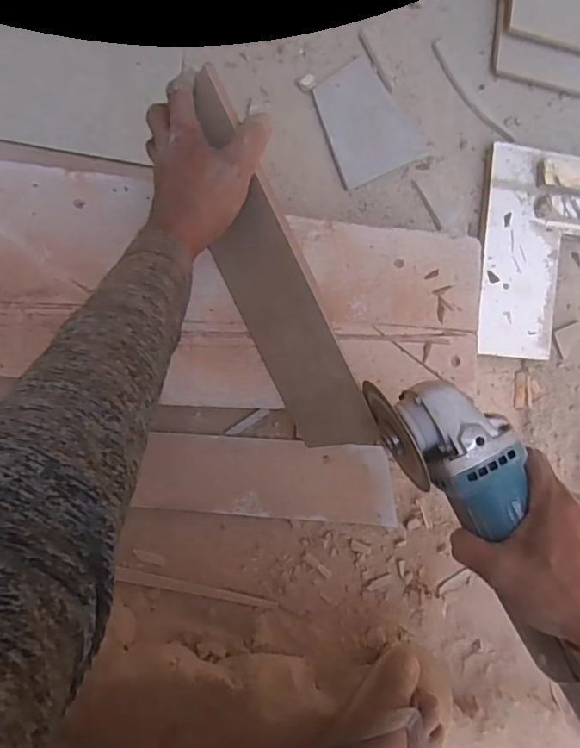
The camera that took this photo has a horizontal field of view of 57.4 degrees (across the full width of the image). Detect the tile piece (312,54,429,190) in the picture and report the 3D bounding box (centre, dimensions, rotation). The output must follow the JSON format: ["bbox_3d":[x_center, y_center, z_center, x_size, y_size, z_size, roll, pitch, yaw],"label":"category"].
[{"bbox_3d":[0.089,-0.298,0.626,0.109,0.011,0.128,-27,94,-10],"label":"tile piece"}]

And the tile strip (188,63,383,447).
[{"bbox_3d":[-0.020,-0.078,0.463,0.007,0.130,0.309,-27,94,-27],"label":"tile strip"}]

